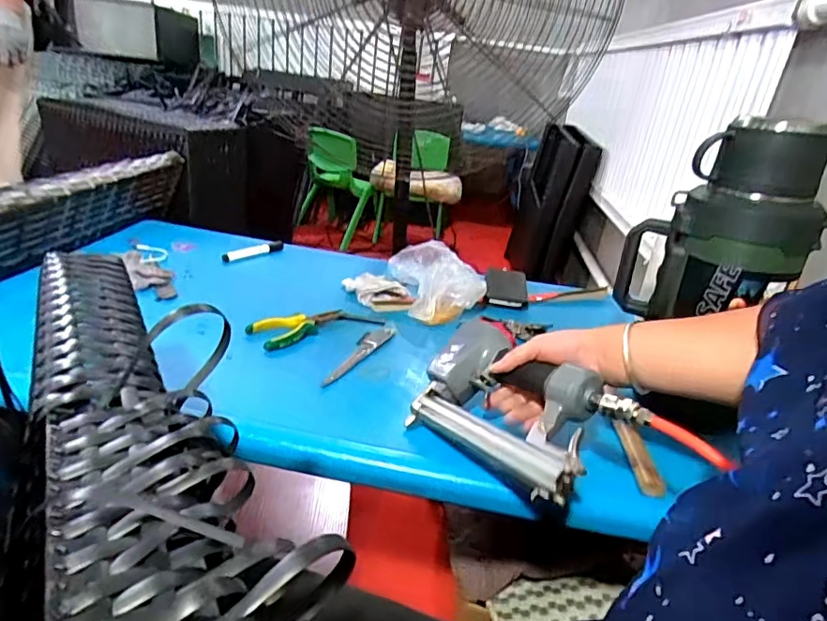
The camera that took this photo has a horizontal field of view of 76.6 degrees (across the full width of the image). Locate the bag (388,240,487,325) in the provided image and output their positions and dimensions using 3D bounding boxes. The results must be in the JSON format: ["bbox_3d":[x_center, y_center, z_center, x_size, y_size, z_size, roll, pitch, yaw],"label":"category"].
[{"bbox_3d":[0.041,-0.057,0.932,0.127,0.080,0.196,-1,26,-16],"label":"bag"}]

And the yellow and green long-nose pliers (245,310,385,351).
[{"bbox_3d":[-0.148,0.021,0.809,0.200,0.023,0.067,-15,32,-38],"label":"yellow and green long-nose pliers"}]

